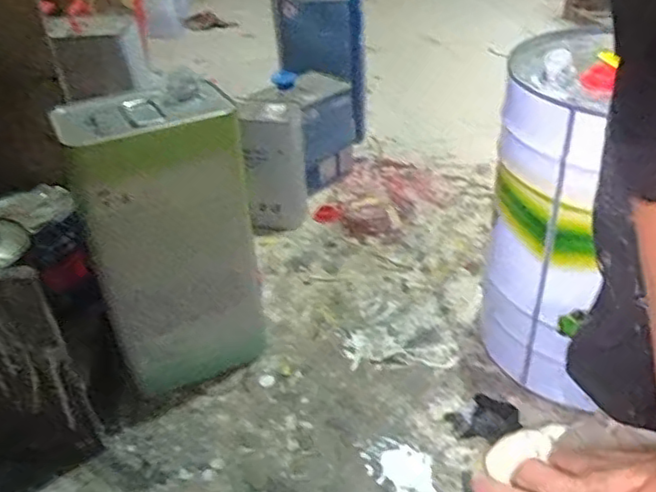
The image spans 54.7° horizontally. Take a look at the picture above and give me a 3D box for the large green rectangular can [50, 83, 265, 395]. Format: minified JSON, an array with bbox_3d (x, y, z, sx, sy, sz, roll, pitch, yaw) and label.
[{"bbox_3d":[-0.169,0.005,0.693,0.160,0.324,0.103,-20,38,-21],"label":"large green rectangular can"}]

